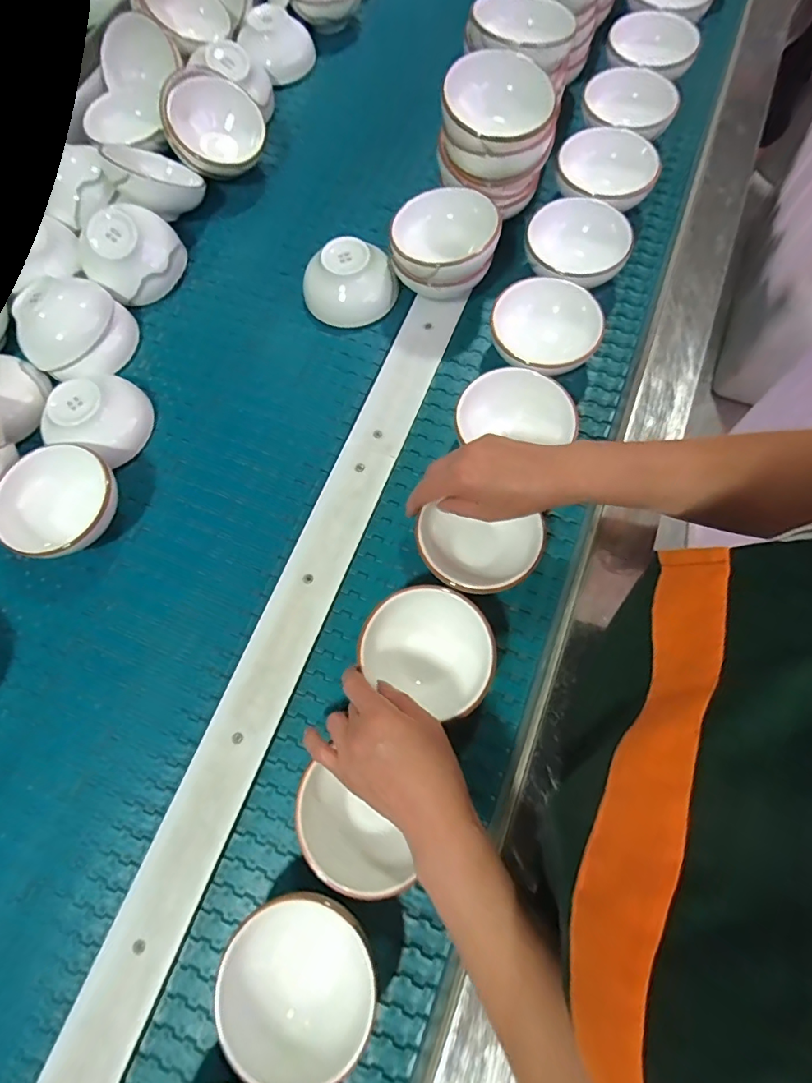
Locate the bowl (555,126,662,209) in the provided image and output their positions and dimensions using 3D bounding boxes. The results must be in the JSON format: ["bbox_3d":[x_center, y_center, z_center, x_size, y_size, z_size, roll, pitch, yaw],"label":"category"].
[{"bbox_3d":[0.221,-0.407,0.568,0.107,0.050,0.105,-2,72,6],"label":"bowl"}]

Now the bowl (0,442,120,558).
[{"bbox_3d":[-0.332,-0.040,0.476,0.085,0.044,0.104,38,80,16],"label":"bowl"}]

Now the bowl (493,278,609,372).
[{"bbox_3d":[0.140,-0.211,0.516,0.107,0.047,0.109,-2,72,6],"label":"bowl"}]

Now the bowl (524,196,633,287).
[{"bbox_3d":[0.177,-0.312,0.542,0.098,0.050,0.100,-2,72,6],"label":"bowl"}]

